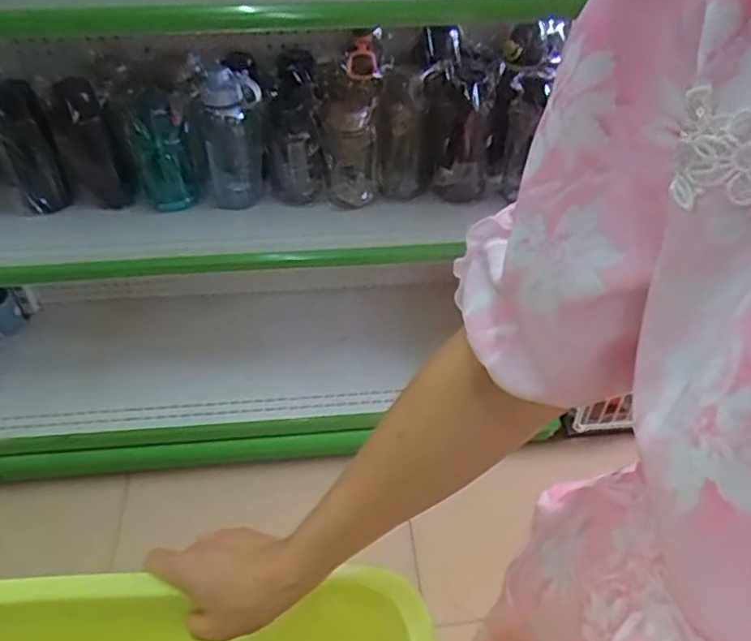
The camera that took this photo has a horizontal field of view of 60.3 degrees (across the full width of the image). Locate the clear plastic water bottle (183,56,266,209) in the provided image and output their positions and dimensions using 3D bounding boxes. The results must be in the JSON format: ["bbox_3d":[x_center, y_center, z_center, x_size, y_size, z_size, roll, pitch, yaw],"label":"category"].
[{"bbox_3d":[-0.276,-0.348,1.195,0.125,0.252,0.132,-10,45,-11],"label":"clear plastic water bottle"}]

